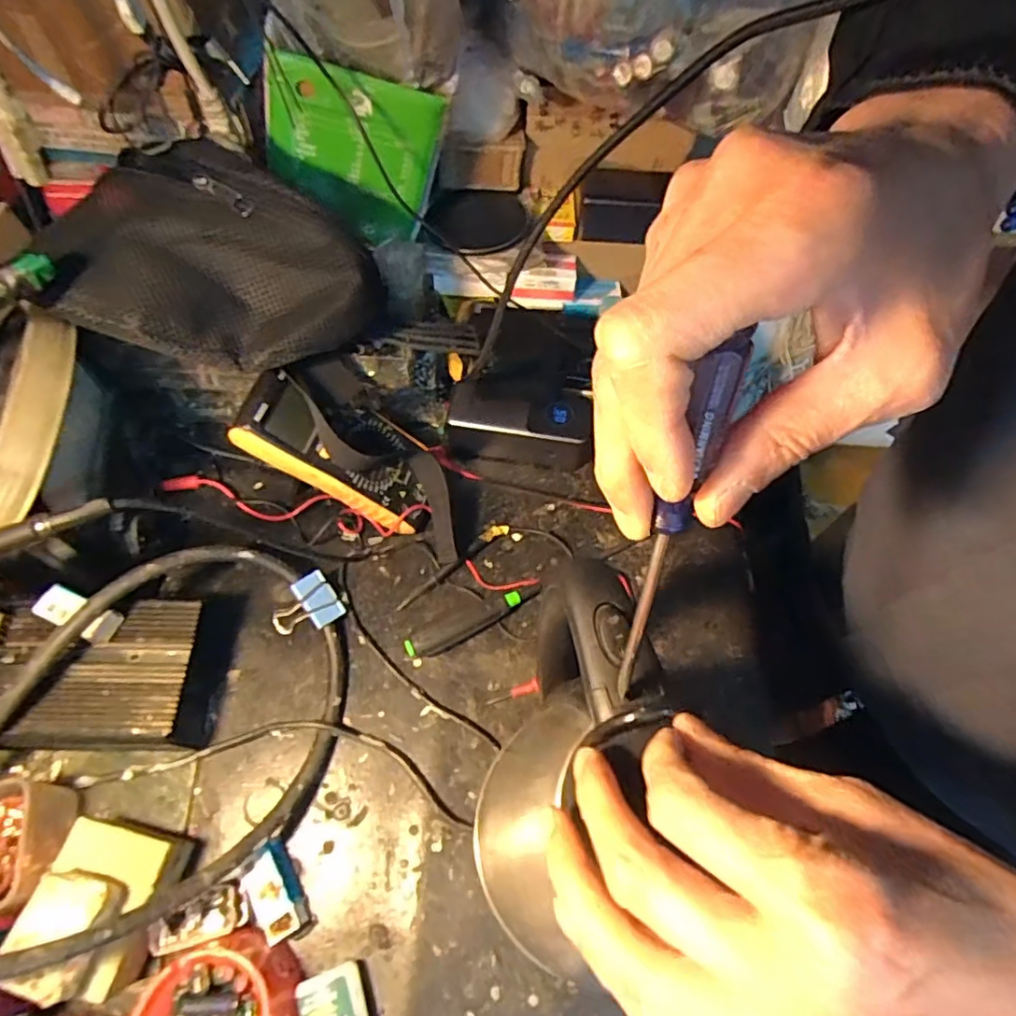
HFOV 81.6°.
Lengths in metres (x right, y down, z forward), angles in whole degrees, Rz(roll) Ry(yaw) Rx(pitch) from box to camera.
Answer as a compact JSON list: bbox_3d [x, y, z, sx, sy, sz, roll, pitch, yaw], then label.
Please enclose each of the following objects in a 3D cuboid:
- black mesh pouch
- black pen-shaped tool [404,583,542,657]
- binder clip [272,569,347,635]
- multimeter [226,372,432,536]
[{"bbox_3d":[-0.197,-0.172,0.404,0.196,0.078,0.134,-13,63,-10],"label":"black mesh pouch"},{"bbox_3d":[-0.026,0.091,0.481,0.118,0.024,0.023,-26,66,-16],"label":"black pen-shaped tool"},{"bbox_3d":[-0.164,0.082,0.477,0.048,0.025,0.043,-39,92,-36],"label":"binder clip"},{"bbox_3d":[-0.132,-0.049,0.487,0.170,0.043,0.085,32,55,-33],"label":"multimeter"}]

